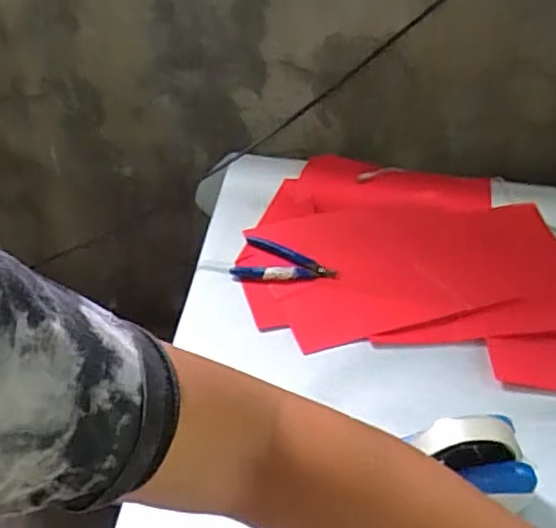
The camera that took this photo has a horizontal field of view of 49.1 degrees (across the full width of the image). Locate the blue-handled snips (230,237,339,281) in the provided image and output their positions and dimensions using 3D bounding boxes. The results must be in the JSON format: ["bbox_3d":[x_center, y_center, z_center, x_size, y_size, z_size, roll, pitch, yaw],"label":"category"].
[{"bbox_3d":[0.008,0.006,0.731,0.120,0.010,0.065,18,43,15],"label":"blue-handled snips"}]

